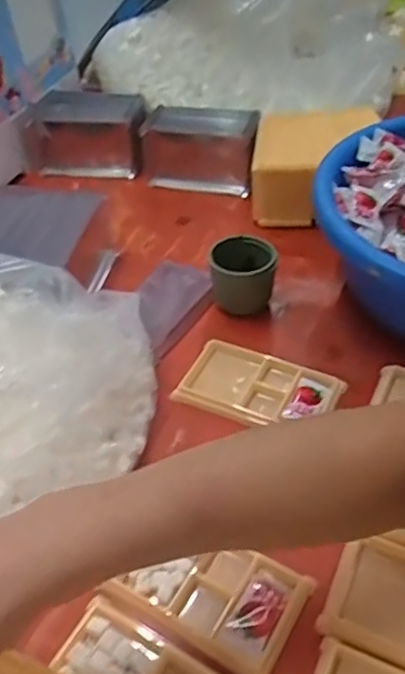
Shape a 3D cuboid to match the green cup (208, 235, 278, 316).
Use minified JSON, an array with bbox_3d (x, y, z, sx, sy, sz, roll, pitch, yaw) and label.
[{"bbox_3d":[0.042,-0.060,0.635,0.066,0.063,0.056,-2,44,2],"label":"green cup"}]

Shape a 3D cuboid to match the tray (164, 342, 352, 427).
[{"bbox_3d":[0.050,0.046,0.555,0.133,0.017,0.074,16,48,20],"label":"tray"}]

